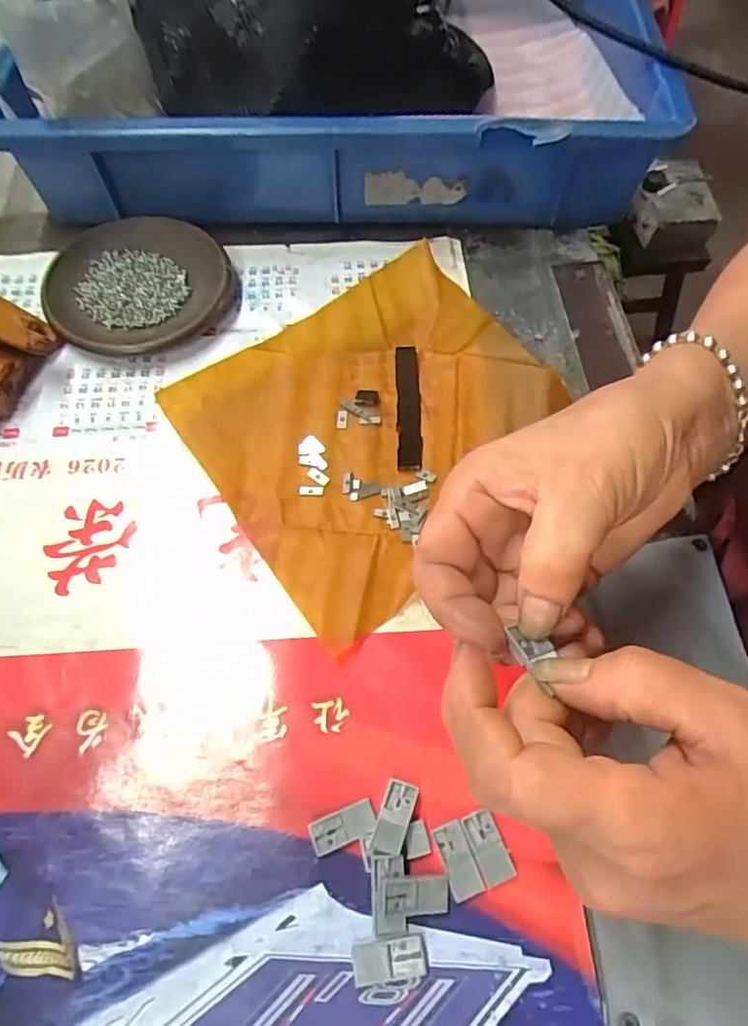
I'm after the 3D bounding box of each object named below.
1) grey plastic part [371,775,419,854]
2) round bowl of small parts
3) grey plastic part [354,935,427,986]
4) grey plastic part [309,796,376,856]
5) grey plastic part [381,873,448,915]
[{"bbox_3d":[0.009,0.128,0.255,0.013,0.005,0.028,18,53,8],"label":"grey plastic part"},{"bbox_3d":[-0.151,-0.149,0.392,0.113,0.015,0.107,0,64,0],"label":"round bowl of small parts"},{"bbox_3d":[0.006,0.174,0.236,0.028,0.004,0.014,-5,64,-3],"label":"grey plastic part"},{"bbox_3d":[-0.013,0.133,0.255,0.027,0.004,0.014,-21,66,-10],"label":"grey plastic part"},{"bbox_3d":[0.017,0.153,0.241,0.027,0.004,0.014,6,63,-11],"label":"grey plastic part"}]

